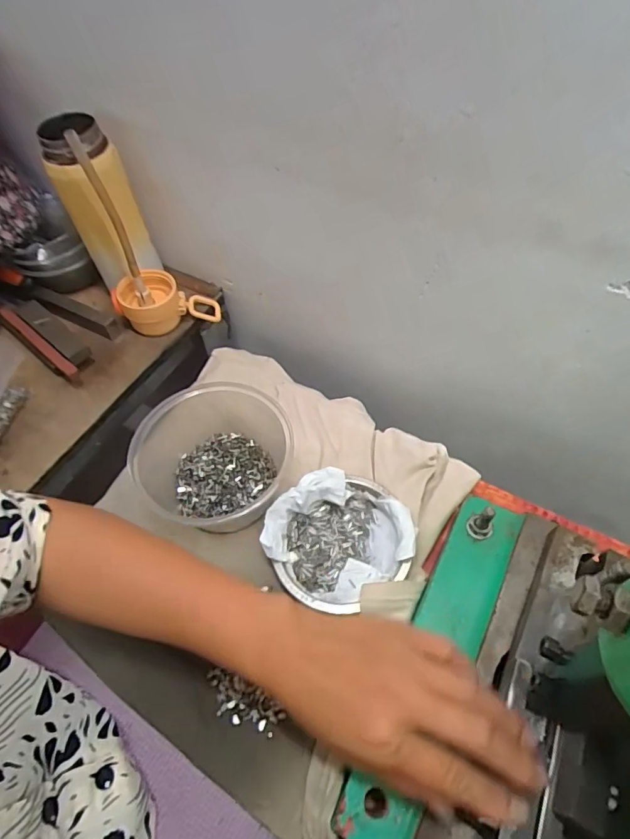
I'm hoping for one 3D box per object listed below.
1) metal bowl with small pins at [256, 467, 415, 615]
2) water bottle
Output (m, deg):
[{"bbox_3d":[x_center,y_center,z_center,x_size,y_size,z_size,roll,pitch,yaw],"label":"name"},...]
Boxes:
[{"bbox_3d":[0.021,0.106,0.421,0.122,0.035,0.114,-1,56,1],"label":"metal bowl with small pins"},{"bbox_3d":[-0.184,-0.191,0.483,0.107,0.202,0.092,-26,59,-15],"label":"water bottle"}]

